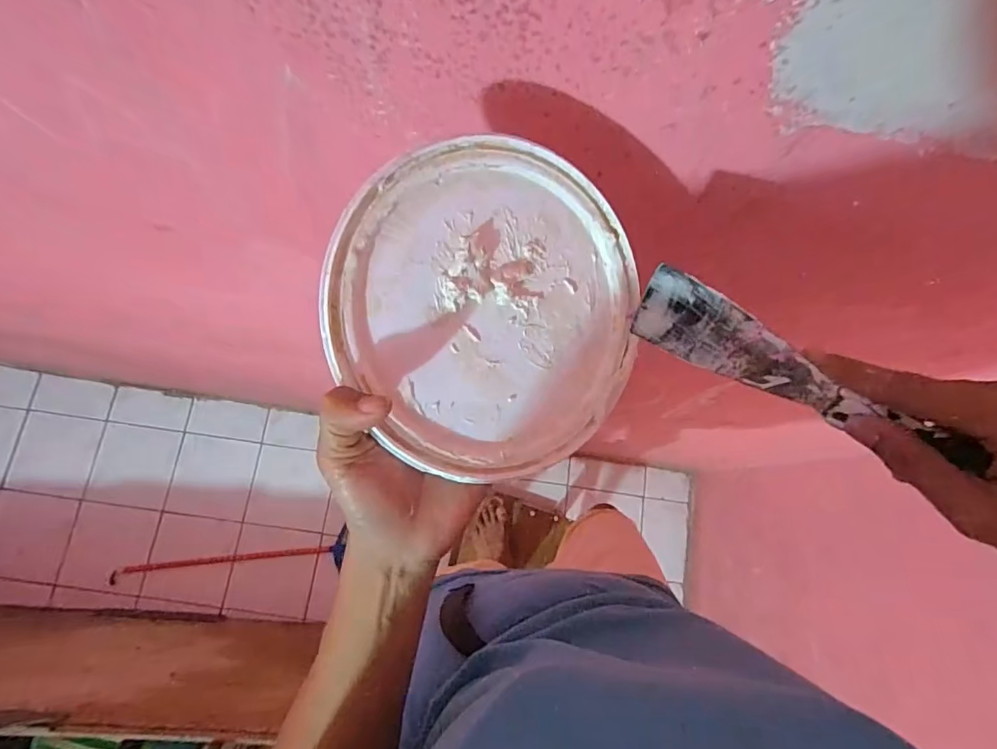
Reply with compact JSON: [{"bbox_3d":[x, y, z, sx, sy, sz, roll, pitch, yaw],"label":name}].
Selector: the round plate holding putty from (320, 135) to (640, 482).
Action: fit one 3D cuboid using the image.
[{"bbox_3d":[-0.001,-0.033,0.275,0.171,0.008,0.169,-2,96,-24],"label":"round plate holding putty"}]

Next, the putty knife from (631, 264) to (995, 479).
[{"bbox_3d":[0.151,-0.004,0.266,0.163,0.044,0.016,32,49,20],"label":"putty knife"}]

